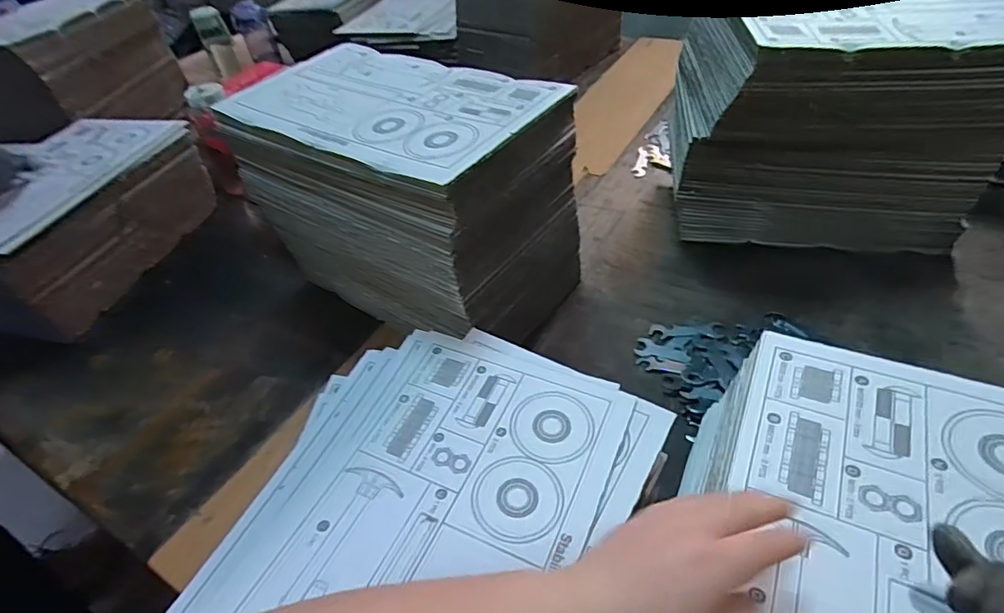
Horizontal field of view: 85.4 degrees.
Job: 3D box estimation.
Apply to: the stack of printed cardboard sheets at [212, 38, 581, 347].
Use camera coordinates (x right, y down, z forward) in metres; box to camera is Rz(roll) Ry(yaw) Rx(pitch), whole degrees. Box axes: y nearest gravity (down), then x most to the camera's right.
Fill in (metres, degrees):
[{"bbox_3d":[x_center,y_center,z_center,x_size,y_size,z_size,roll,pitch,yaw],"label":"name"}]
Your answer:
[{"bbox_3d":[-0.125,-0.134,0.724,0.387,0.300,0.226,26,53,29],"label":"stack of printed cardboard sheets"}]

